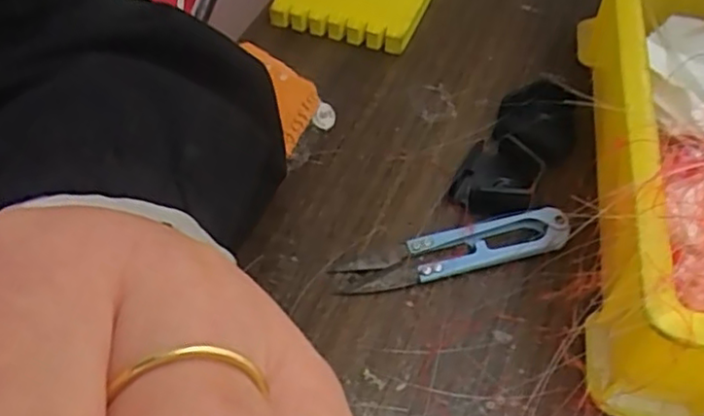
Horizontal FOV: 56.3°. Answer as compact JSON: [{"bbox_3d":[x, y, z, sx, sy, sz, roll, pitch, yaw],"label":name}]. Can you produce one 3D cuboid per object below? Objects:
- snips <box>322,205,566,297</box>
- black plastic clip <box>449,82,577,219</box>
[{"bbox_3d":[0.043,0.018,0.280,0.099,0.009,0.022,-11,53,-9],"label":"snips"},{"bbox_3d":[0.078,-0.028,0.309,0.037,0.016,0.086,29,58,21],"label":"black plastic clip"}]

